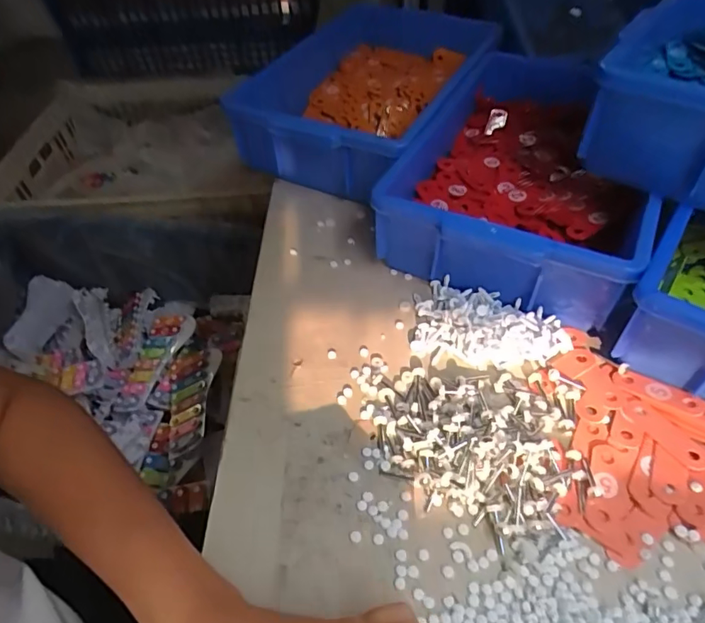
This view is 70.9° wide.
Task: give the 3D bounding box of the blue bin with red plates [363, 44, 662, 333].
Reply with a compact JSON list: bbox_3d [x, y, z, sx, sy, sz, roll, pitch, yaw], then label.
[{"bbox_3d":[0.196,-0.158,0.548,0.232,0.097,0.354,19,53,19],"label":"blue bin with red plates"}]

